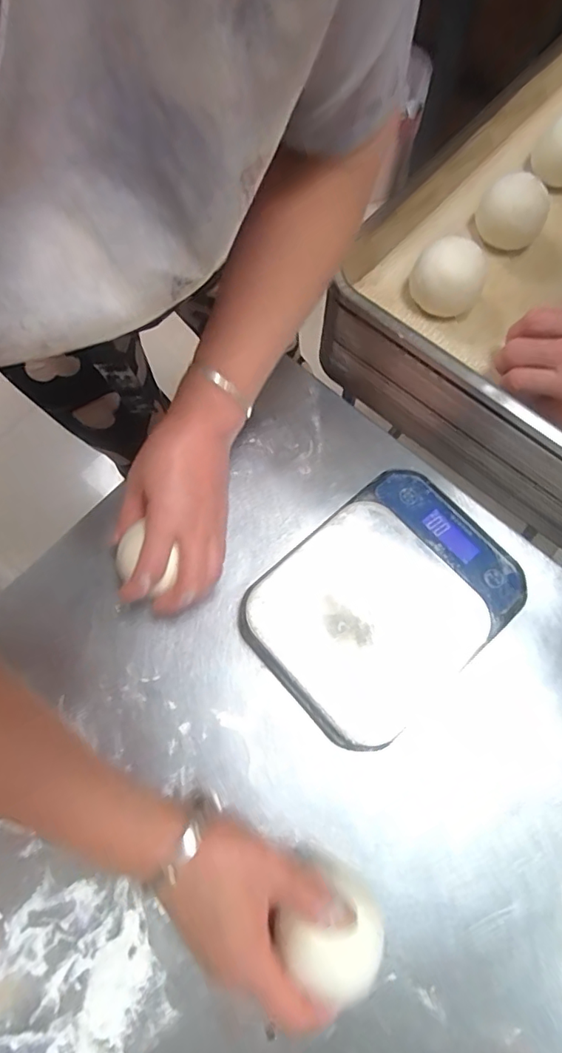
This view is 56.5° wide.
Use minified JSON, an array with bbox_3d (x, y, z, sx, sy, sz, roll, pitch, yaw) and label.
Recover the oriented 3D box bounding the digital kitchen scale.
[{"bbox_3d":[0.083,0.059,0.422,0.203,0.033,0.153,-41,76,-13],"label":"digital kitchen scale"}]

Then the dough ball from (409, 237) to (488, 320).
[{"bbox_3d":[0.149,-0.221,0.458,0.063,0.062,0.059,0,71,0],"label":"dough ball"}]

